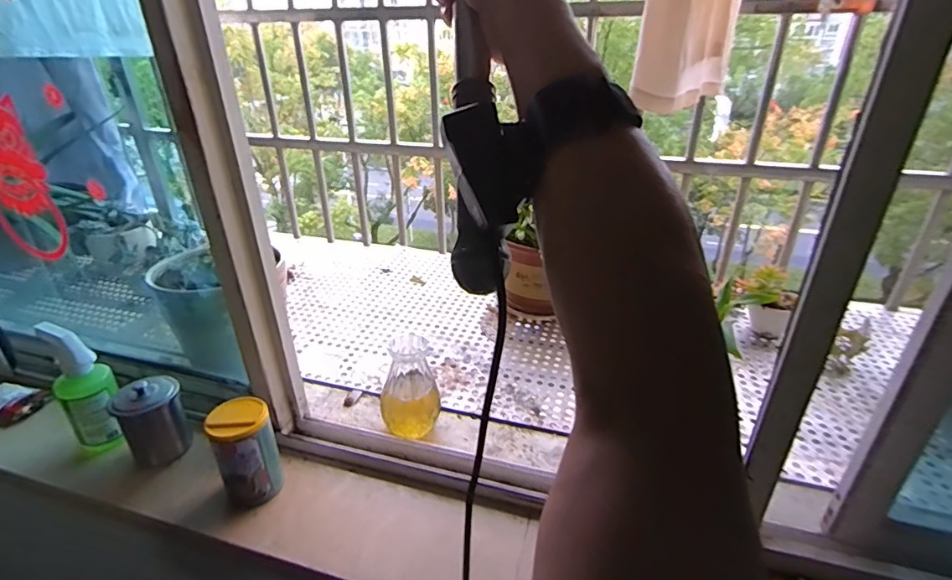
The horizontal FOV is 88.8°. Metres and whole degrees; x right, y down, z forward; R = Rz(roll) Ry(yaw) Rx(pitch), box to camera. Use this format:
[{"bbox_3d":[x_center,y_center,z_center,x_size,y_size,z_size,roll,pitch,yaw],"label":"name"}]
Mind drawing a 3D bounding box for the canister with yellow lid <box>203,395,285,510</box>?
[{"bbox_3d":[-0.270,0.194,0.576,0.066,0.116,0.063,-17,32,-27],"label":"canister with yellow lid"}]

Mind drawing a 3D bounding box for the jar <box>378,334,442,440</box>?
[{"bbox_3d":[-0.098,0.150,0.719,0.072,0.168,0.067,-1,28,0],"label":"jar"}]

